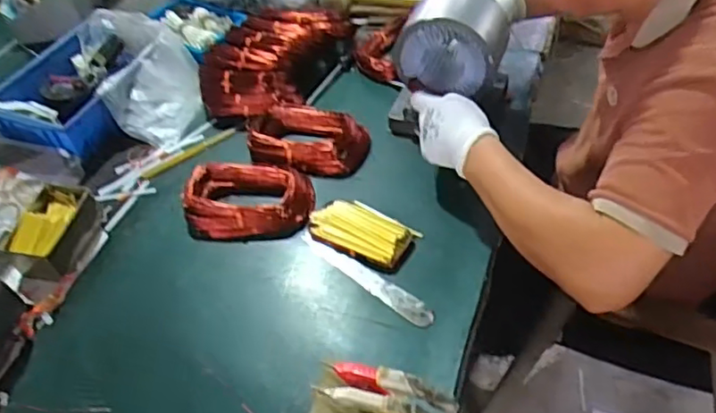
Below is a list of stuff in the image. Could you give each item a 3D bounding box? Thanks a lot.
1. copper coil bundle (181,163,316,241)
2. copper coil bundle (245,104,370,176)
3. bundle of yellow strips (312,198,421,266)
[{"bbox_3d":[-0.166,-0.015,0.926,0.192,0.059,0.127,-8,47,-1],"label":"copper coil bundle"},{"bbox_3d":[-0.088,-0.105,1.010,0.199,0.041,0.123,12,50,17],"label":"copper coil bundle"},{"bbox_3d":[0.004,0.037,0.872,0.144,0.027,0.078,24,55,26],"label":"bundle of yellow strips"}]

